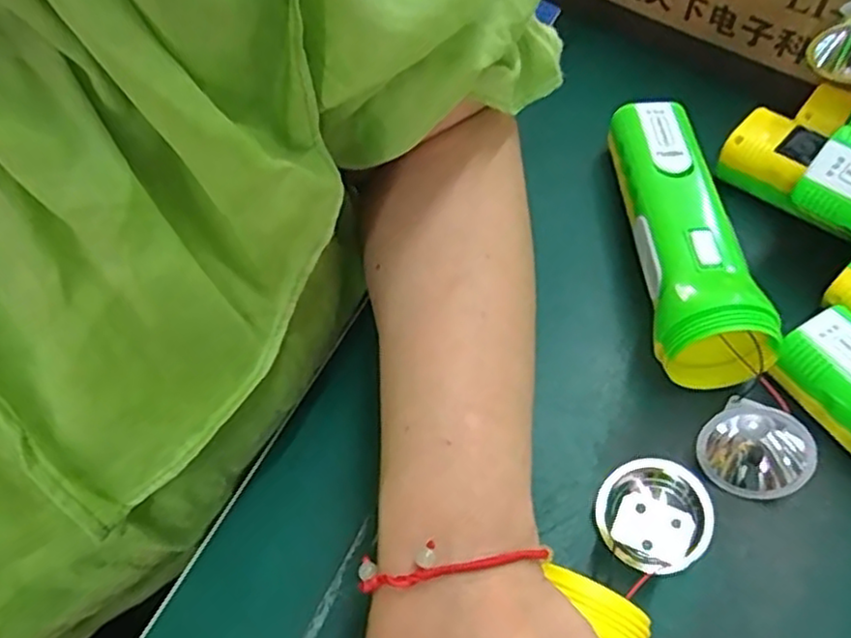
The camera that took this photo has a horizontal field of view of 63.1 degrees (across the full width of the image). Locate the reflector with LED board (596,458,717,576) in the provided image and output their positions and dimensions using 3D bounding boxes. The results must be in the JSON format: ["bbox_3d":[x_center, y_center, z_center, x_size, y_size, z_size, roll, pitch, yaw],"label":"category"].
[{"bbox_3d":[0.092,0.080,0.282,0.049,0.035,0.043,-30,62,-18],"label":"reflector with LED board"}]

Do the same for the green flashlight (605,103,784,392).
[{"bbox_3d":[0.129,-0.049,0.355,0.048,0.046,0.168,-1,57,-1],"label":"green flashlight"}]

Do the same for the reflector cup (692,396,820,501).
[{"bbox_3d":[0.143,0.057,0.304,0.042,0.031,0.040,41,103,10],"label":"reflector cup"}]

